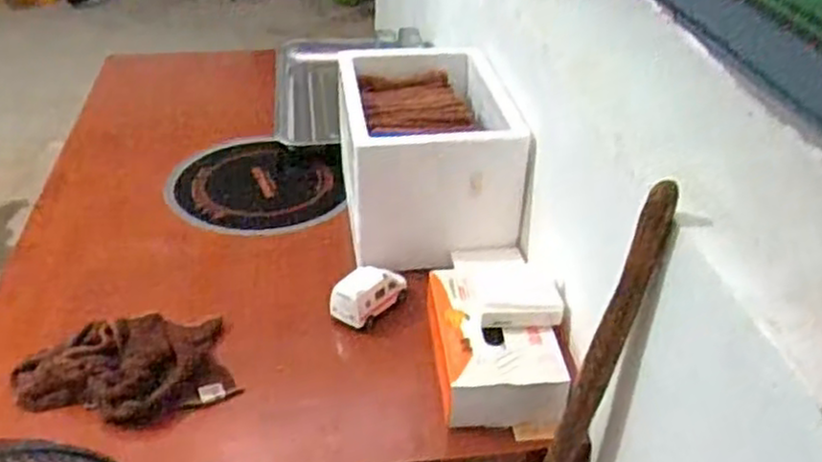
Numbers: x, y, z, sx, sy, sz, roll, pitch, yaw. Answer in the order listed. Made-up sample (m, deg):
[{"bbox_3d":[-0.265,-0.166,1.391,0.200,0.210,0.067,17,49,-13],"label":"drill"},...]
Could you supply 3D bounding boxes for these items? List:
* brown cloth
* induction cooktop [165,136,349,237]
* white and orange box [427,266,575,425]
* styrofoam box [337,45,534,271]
[{"bbox_3d":[-0.321,0.162,0.880,0.236,0.055,0.151,-18,39,-30],"label":"brown cloth"},{"bbox_3d":[-0.258,-0.081,1.273,0.288,0.031,0.280,-2,34,-8],"label":"induction cooktop"},{"bbox_3d":[0.094,0.133,0.903,0.135,0.064,0.227,-1,34,-7],"label":"white and orange box"},{"bbox_3d":[0.018,-0.117,1.160,0.236,0.201,0.326,-2,34,-8],"label":"styrofoam box"}]

